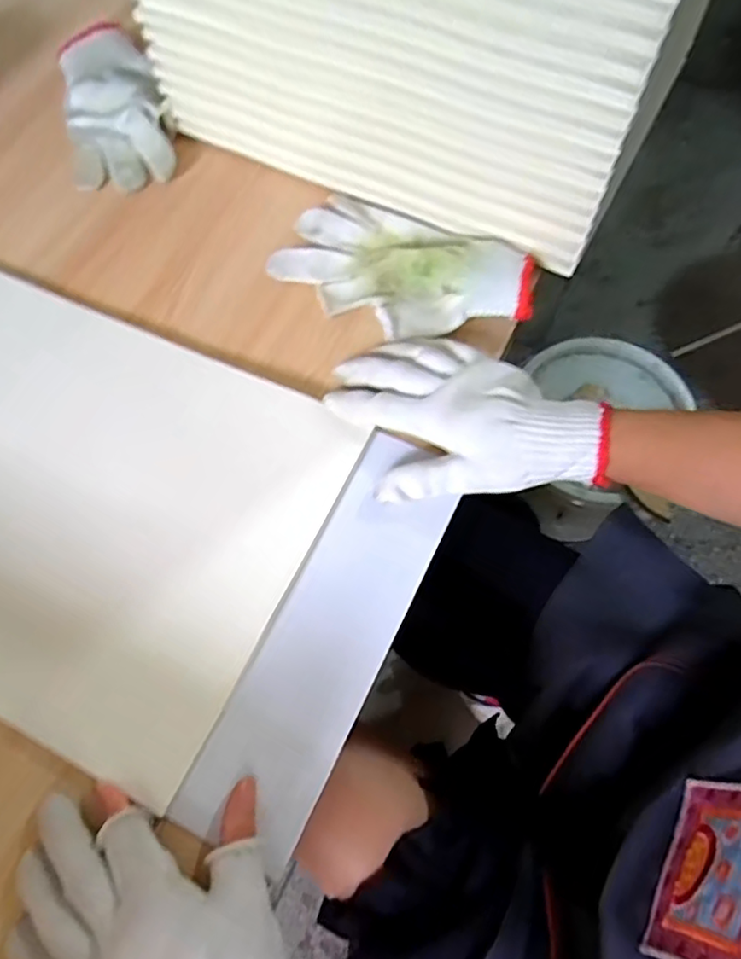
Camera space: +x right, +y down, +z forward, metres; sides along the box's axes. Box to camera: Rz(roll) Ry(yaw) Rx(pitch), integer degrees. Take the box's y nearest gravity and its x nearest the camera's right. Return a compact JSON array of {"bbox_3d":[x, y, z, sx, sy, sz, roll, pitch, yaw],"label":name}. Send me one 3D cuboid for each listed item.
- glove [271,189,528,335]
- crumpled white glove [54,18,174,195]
[{"bbox_3d":[0.024,-0.159,0.469,0.190,0.027,0.105,26,71,12],"label":"glove"},{"bbox_3d":[-0.225,-0.331,0.548,0.090,0.033,0.178,-15,67,-4],"label":"crumpled white glove"}]

